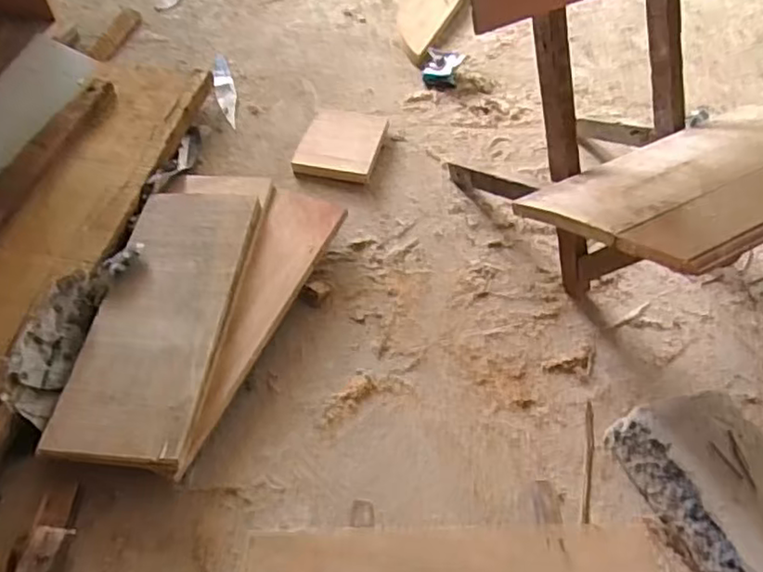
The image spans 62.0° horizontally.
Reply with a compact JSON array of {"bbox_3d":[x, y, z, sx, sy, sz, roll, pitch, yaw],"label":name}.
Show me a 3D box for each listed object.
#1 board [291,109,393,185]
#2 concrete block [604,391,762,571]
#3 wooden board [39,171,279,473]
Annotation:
[{"bbox_3d":[-0.058,-0.212,0.942,0.116,0.025,0.137,11,55,8],"label":"board"},{"bbox_3d":[0.333,0.203,0.618,0.112,0.074,0.203,-19,57,-13],"label":"concrete block"},{"bbox_3d":[-0.243,0.006,0.731,0.150,0.014,0.401,6,55,4],"label":"wooden board"}]

